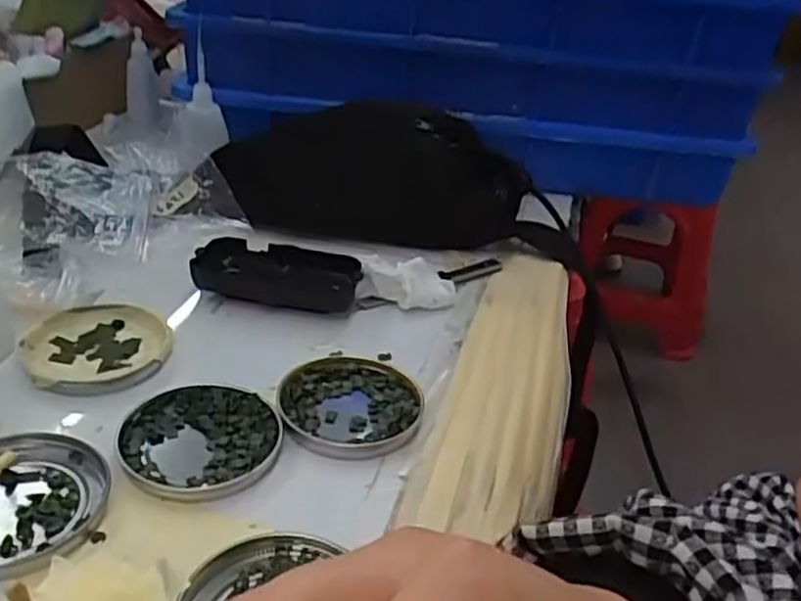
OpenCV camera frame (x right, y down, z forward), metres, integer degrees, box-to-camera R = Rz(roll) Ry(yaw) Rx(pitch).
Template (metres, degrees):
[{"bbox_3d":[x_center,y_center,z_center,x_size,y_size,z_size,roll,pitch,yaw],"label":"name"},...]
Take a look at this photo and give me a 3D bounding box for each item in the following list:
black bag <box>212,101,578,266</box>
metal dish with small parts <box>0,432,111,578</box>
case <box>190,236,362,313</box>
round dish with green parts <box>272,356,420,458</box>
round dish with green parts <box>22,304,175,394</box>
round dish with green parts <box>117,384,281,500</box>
[{"bbox_3d":[0.006,-0.108,0.596,0.261,0.090,0.108,12,31,10],"label":"black bag"},{"bbox_3d":[-0.173,0.089,0.331,0.075,0.008,0.079,5,31,-3],"label":"metal dish with small parts"},{"bbox_3d":[-0.085,-0.019,0.511,0.110,0.023,0.046,7,31,1],"label":"case"},{"bbox_3d":[-0.027,0.053,0.418,0.076,0.010,0.089,7,31,1],"label":"round dish with green parts"},{"bbox_3d":[-0.177,0.027,0.436,0.078,0.014,0.074,5,31,-3],"label":"round dish with green parts"},{"bbox_3d":[-0.101,0.069,0.377,0.077,0.009,0.076,5,31,-3],"label":"round dish with green parts"}]

